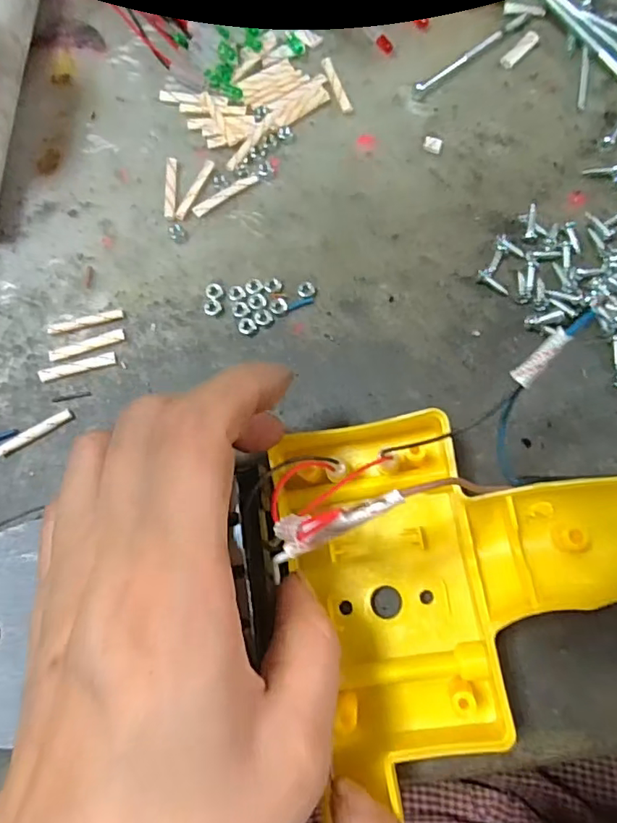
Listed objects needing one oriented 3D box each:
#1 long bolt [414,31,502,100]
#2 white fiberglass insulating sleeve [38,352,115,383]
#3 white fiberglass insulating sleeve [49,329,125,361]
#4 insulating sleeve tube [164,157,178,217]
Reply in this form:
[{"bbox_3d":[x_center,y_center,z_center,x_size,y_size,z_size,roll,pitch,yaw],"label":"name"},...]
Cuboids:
[{"bbox_3d":[0.068,-0.160,0.250,0.052,0.004,0.005,-38,77,-8],"label":"long bolt"},{"bbox_3d":[-0.091,-0.018,0.214,0.030,0.004,0.006,-15,74,-2],"label":"white fiberglass insulating sleeve"},{"bbox_3d":[-0.089,-0.027,0.217,0.030,0.004,0.005,-19,75,-3],"label":"white fiberglass insulating sleeve"},{"bbox_3d":[-0.060,-0.098,0.236,0.005,0.004,0.030,-3,74,1],"label":"insulating sleeve tube"}]

